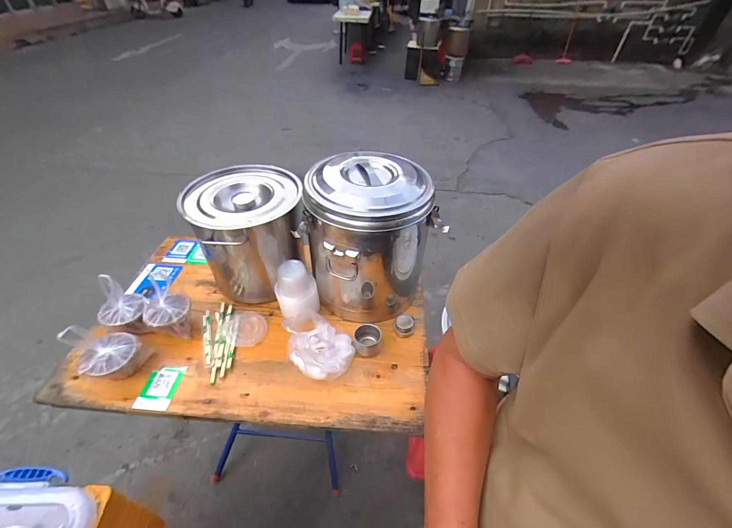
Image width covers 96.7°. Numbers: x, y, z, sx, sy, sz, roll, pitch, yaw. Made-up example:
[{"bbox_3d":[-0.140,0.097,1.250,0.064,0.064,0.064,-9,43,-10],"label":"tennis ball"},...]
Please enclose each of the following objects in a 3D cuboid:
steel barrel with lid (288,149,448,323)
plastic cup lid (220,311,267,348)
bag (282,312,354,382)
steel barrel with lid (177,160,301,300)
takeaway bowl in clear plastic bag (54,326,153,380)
[{"bbox_3d":[0.002,-0.080,0.922,0.316,0.386,0.311,-1,44,-3],"label":"steel barrel with lid"},{"bbox_3d":[-0.341,0.177,0.914,0.115,0.020,0.122,1,44,-1],"label":"plastic cup lid"},{"bbox_3d":[-0.129,0.204,0.827,0.189,0.090,0.148,5,44,4],"label":"bag"},{"bbox_3d":[-0.335,-0.079,0.974,0.304,0.297,0.339,-7,44,-8],"label":"steel barrel with lid"},{"bbox_3d":[-0.608,0.207,0.775,0.116,0.162,0.129,34,53,30],"label":"takeaway bowl in clear plastic bag"}]

